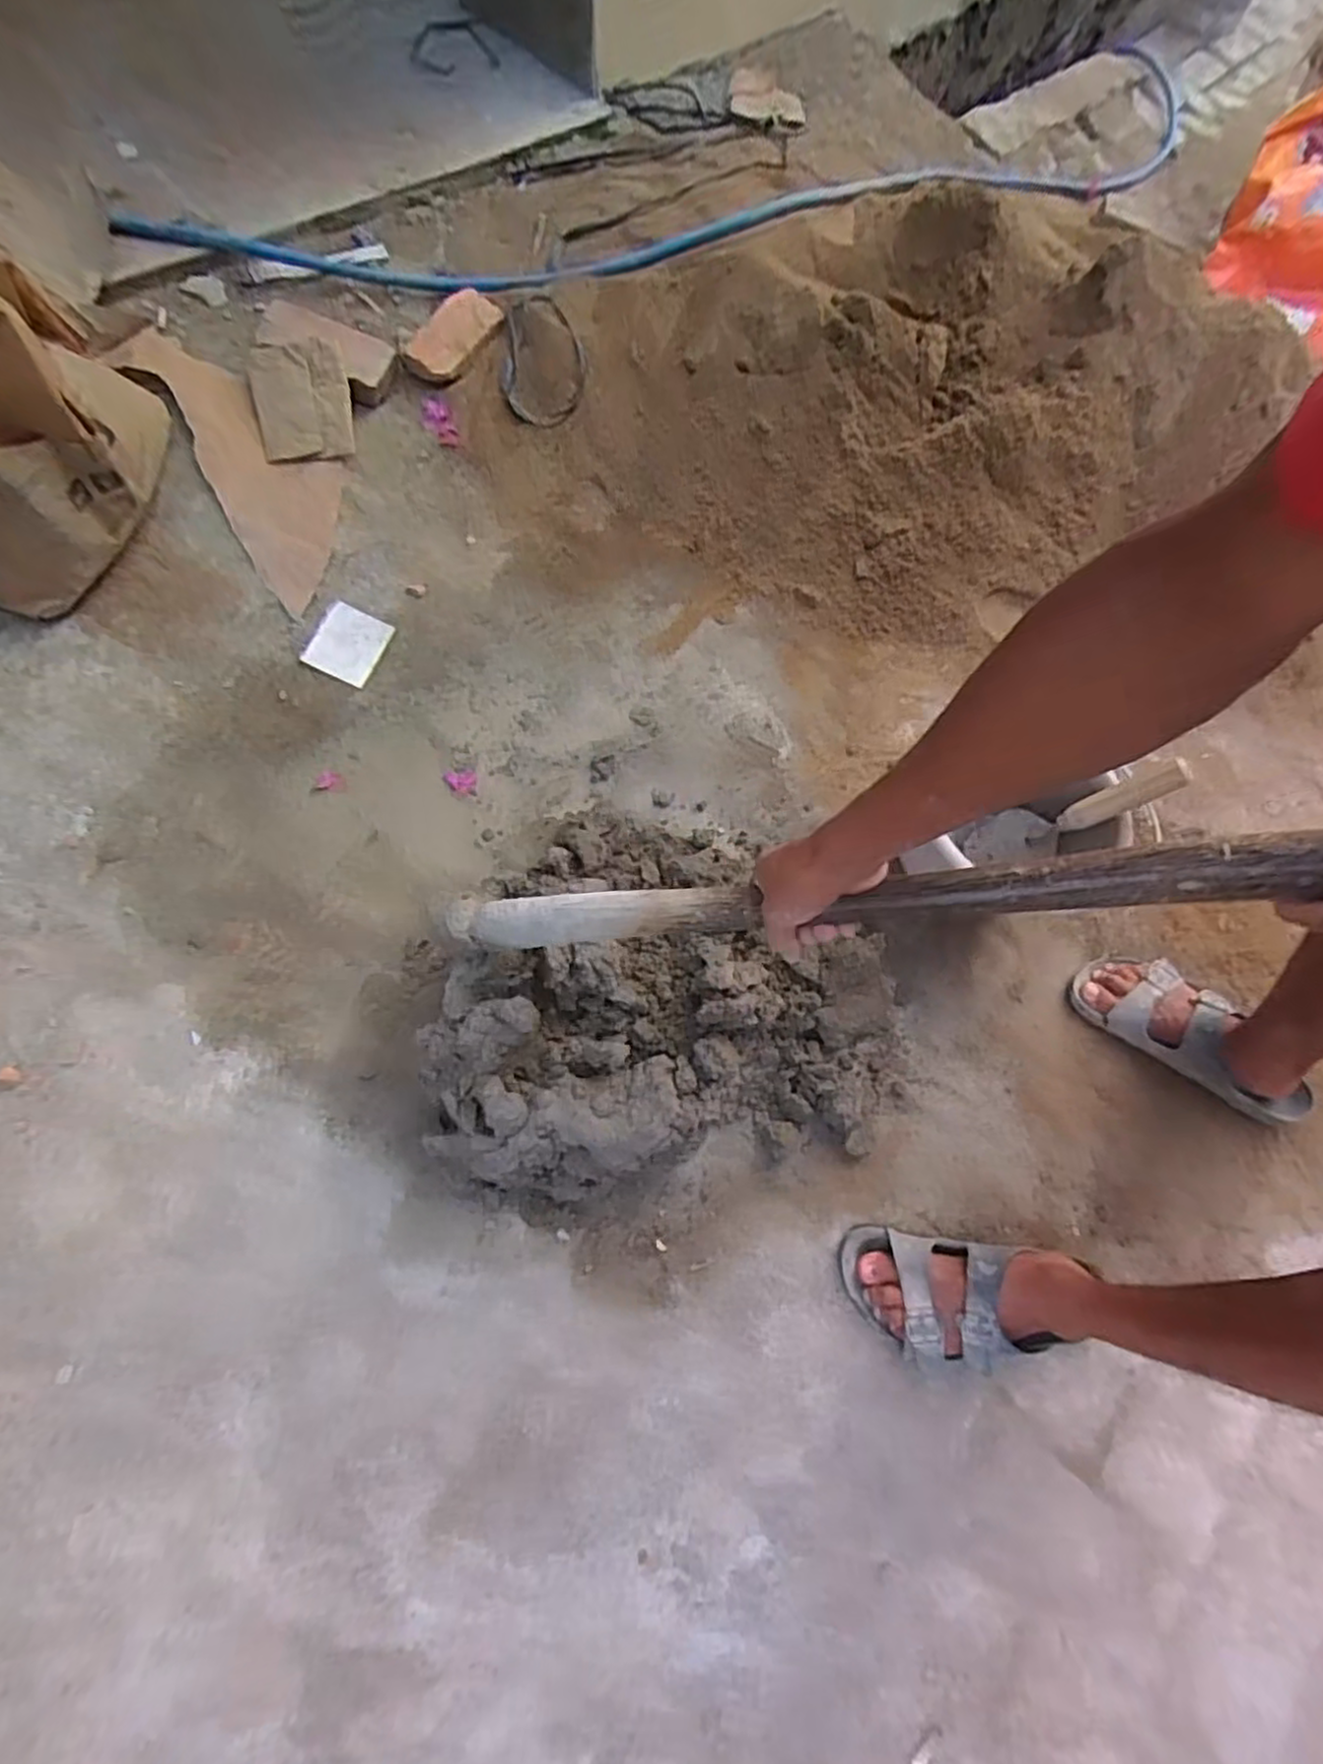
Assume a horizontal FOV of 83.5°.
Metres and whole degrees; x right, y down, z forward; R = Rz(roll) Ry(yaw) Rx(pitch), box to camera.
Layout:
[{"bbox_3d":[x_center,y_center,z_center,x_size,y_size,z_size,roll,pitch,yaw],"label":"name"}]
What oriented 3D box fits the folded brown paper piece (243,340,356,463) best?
[{"bbox_3d":[-0.530,-0.712,1.092,0.134,0.026,0.171,-15,97,-10],"label":"folded brown paper piece"}]

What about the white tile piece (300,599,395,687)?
[{"bbox_3d":[-0.446,-0.341,1.059,0.092,0.008,0.106,24,77,-8],"label":"white tile piece"}]

